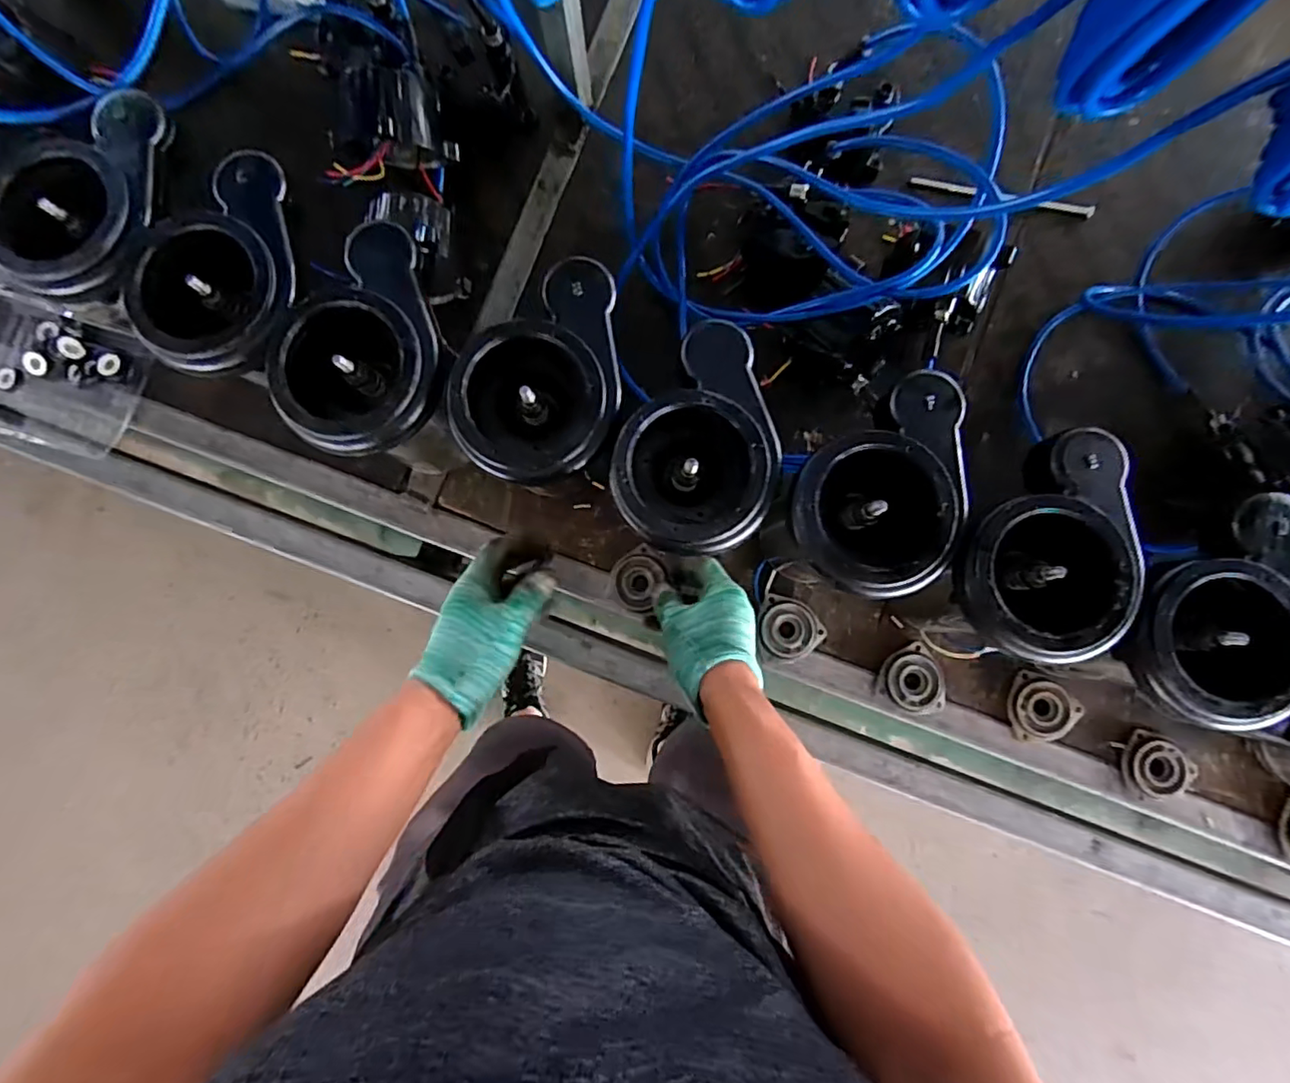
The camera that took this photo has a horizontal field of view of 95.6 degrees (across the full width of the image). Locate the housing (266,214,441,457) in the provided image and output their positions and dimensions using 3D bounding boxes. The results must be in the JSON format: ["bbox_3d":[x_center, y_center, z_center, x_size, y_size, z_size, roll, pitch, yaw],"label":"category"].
[{"bbox_3d":[-0.212,-0.151,0.446,0.117,0.054,0.169,-1,86,0],"label":"housing"}]

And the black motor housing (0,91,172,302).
[{"bbox_3d":[-0.423,-0.265,0.445,0.108,0.028,0.168,27,86,2],"label":"black motor housing"}]

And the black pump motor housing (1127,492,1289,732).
[{"bbox_3d":[0.414,0.047,0.420,0.112,0.041,0.165,14,86,1],"label":"black pump motor housing"}]

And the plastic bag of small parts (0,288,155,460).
[{"bbox_3d":[-0.624,-0.173,0.613,0.177,0.034,0.141,17,86,2],"label":"plastic bag of small parts"}]

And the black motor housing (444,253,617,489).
[{"bbox_3d":[-0.076,-0.127,0.441,0.114,0.047,0.159,7,86,1],"label":"black motor housing"}]

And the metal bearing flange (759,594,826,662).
[{"bbox_3d":[0.146,0.089,0.580,0.063,0.013,0.064,8,86,1],"label":"metal bearing flange"}]

